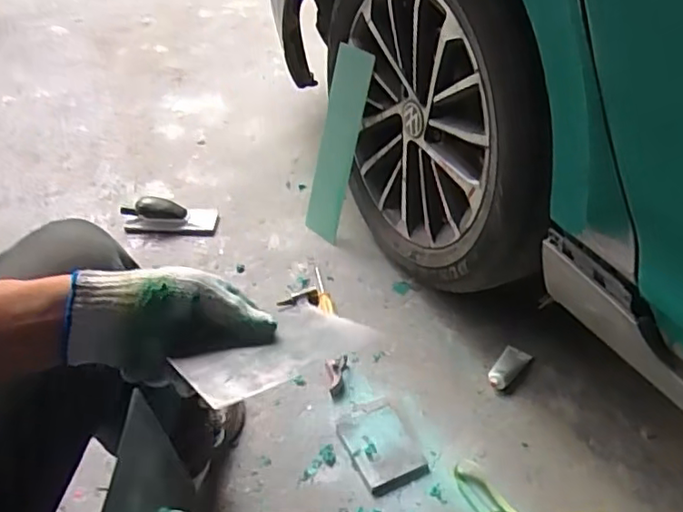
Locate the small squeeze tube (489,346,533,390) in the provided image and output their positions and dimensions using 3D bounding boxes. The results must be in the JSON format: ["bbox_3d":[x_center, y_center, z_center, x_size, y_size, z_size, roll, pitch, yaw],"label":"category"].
[{"bbox_3d":[0.284,0.192,1.053,0.043,0.016,0.096,28,47,30],"label":"small squeeze tube"}]

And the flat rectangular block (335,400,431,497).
[{"bbox_3d":[0.059,0.288,0.939,0.096,0.018,0.143,-17,42,-20],"label":"flat rectangular block"}]

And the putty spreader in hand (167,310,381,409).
[{"bbox_3d":[-0.043,0.064,0.424,0.131,0.005,0.065,-18,31,-38],"label":"putty spreader in hand"}]

